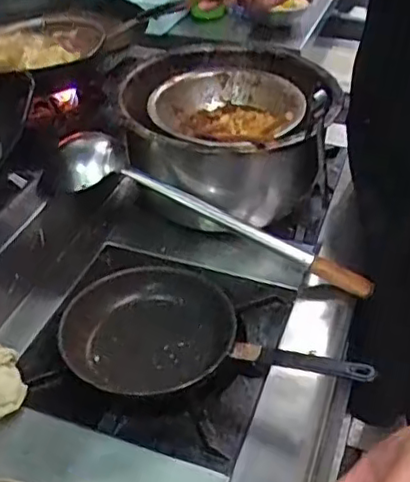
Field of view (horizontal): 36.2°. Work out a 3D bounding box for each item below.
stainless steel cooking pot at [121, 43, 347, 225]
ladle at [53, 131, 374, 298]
[{"bbox_3d":[0.034,-0.180,1.010,0.304,0.184,0.344,-1,39,2],"label":"stainless steel cooking pot"},{"bbox_3d":[0.003,-0.037,0.902,0.494,0.058,0.091,25,43,3],"label":"ladle"}]

